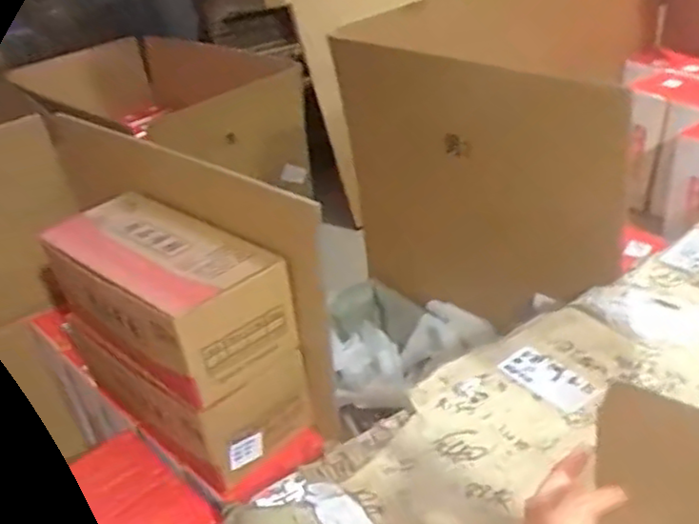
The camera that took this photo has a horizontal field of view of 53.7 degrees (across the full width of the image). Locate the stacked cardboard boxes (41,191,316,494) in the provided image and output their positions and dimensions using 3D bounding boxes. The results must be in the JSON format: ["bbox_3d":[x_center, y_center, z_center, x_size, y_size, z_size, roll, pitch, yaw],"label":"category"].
[{"bbox_3d":[-0.199,0.069,0.780,0.295,0.208,0.134,23,43,40],"label":"stacked cardboard boxes"}]

